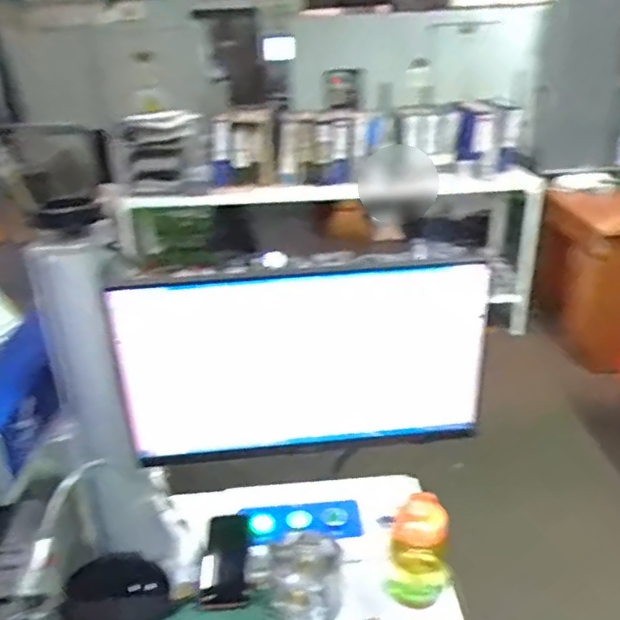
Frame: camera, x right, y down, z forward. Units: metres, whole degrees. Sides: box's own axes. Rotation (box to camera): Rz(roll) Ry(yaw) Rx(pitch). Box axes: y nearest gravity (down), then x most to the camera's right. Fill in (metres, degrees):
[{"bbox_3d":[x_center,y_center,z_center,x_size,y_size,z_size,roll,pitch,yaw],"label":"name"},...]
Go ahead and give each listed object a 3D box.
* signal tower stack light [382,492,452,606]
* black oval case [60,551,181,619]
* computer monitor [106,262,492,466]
[{"bbox_3d":[0.165,0.370,0.946,0.086,0.187,0.078,-2,23,1],"label":"signal tower stack light"},{"bbox_3d":[-0.283,0.416,0.923,0.154,0.057,0.097,-9,24,-16],"label":"black oval case"},{"bbox_3d":[-0.005,0.073,0.864,0.495,0.271,0.048,-5,23,-6],"label":"computer monitor"}]

